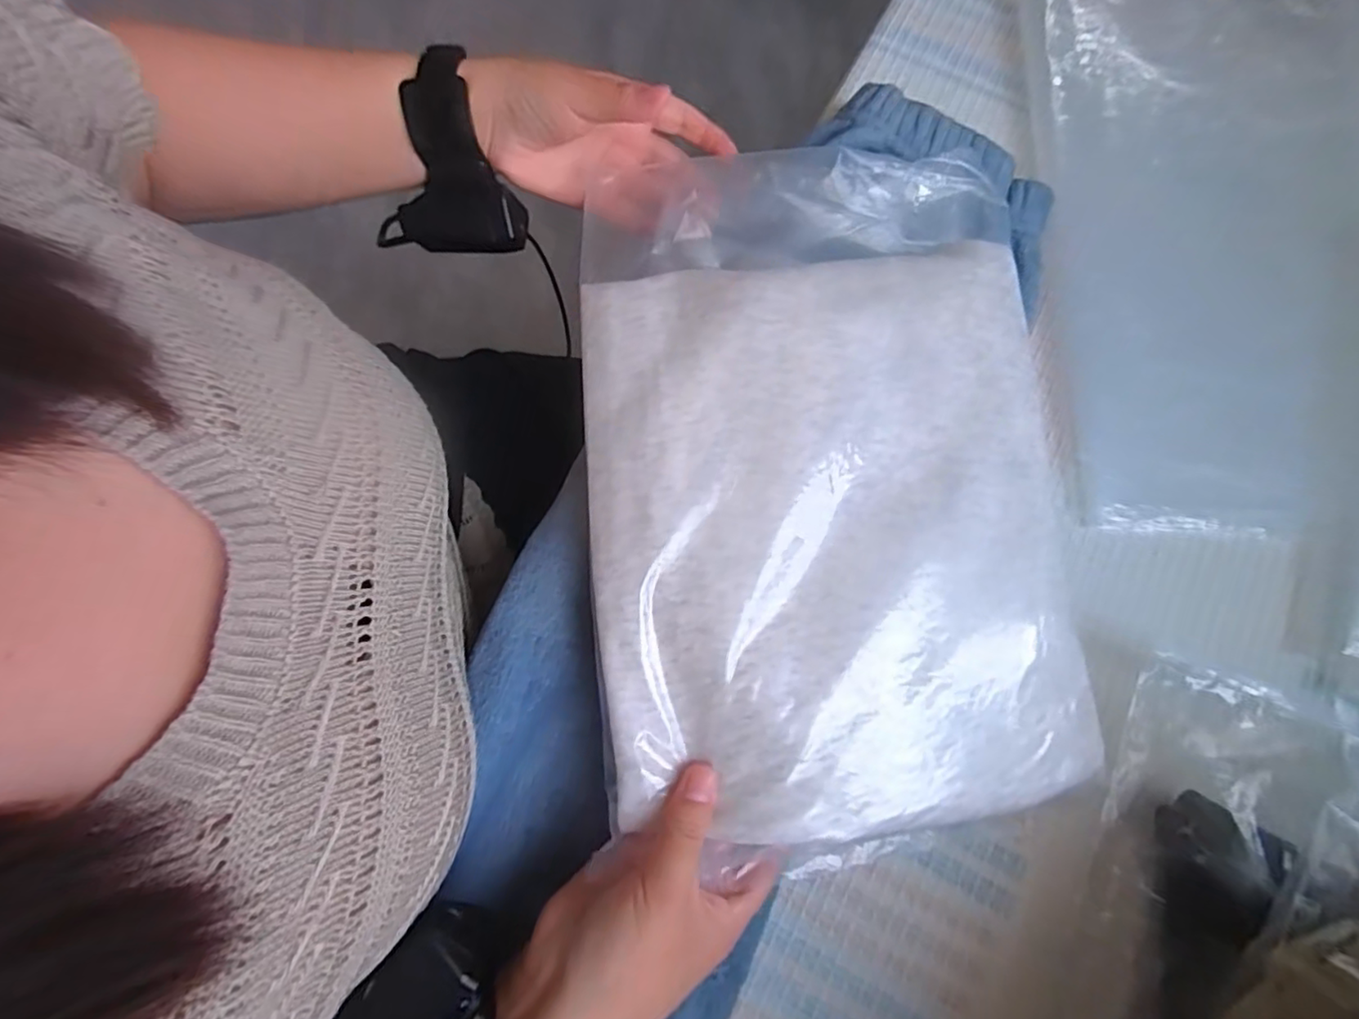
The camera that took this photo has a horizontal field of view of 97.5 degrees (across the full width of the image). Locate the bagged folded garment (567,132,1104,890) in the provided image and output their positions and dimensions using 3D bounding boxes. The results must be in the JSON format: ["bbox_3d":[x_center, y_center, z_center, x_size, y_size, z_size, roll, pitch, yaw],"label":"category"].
[{"bbox_3d":[0.075,-0.019,0.303,0.239,0.033,0.335,-5,76,-2],"label":"bagged folded garment"}]

